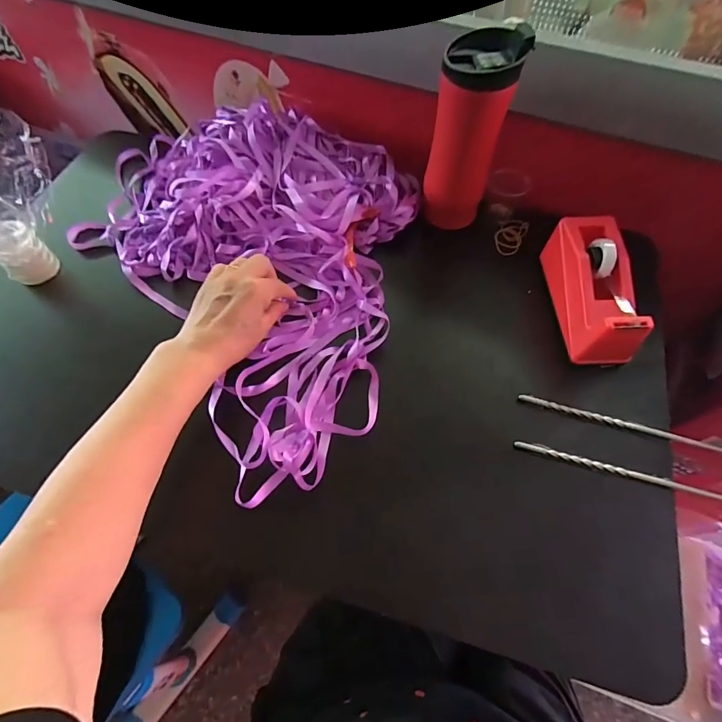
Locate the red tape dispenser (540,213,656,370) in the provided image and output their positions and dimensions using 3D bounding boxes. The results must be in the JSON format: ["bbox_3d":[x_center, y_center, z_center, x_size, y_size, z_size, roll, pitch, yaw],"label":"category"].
[{"bbox_3d":[0.240,-0.077,0.427,0.063,0.059,0.152,-1,62,-1],"label":"red tape dispenser"}]

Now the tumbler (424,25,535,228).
[{"bbox_3d":[0.116,-0.242,0.456,0.074,0.183,0.072,11,62,5],"label":"tumbler"}]

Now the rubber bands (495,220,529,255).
[{"bbox_3d":[0.186,-0.155,0.519,0.033,0.012,0.057,25,64,12],"label":"rubber bands"}]

